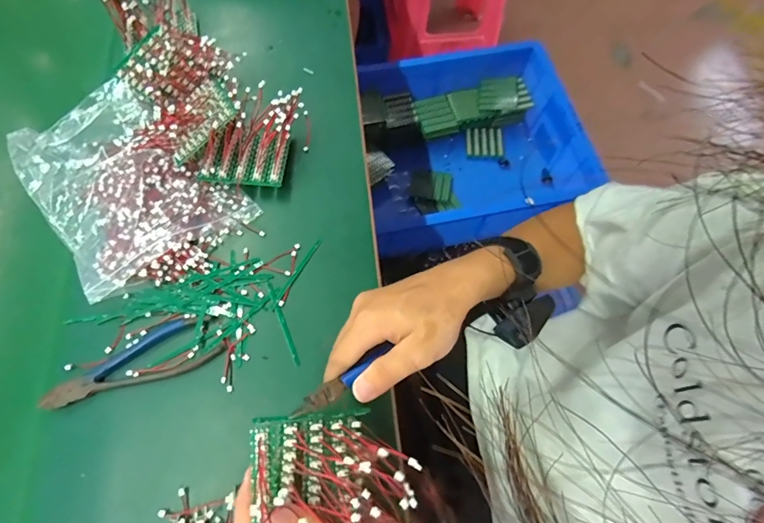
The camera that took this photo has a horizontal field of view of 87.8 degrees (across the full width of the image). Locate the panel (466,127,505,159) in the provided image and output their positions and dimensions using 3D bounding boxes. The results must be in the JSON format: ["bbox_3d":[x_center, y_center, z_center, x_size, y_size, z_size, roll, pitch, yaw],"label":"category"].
[{"bbox_3d":[0.239,-0.275,0.924,0.084,0.008,0.071,1,80,10],"label":"panel"}]

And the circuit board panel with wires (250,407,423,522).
[{"bbox_3d":[-0.029,0.151,0.260,0.099,0.045,0.100,-7,68,-4],"label":"circuit board panel with wires"}]

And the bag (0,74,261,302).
[{"bbox_3d":[-0.271,-0.083,0.414,0.253,0.029,0.159,42,73,13],"label":"bag"}]

